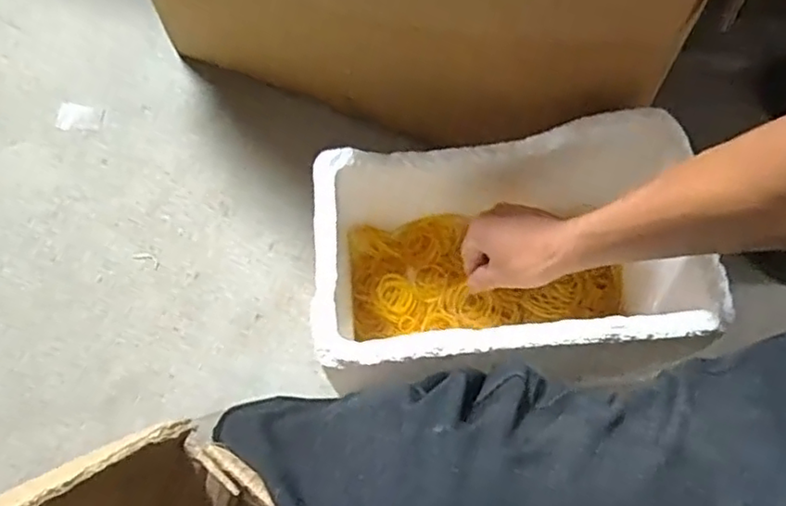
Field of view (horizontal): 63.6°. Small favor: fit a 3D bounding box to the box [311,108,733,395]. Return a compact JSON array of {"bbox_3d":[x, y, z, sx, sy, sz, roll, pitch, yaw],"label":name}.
[{"bbox_3d":[0.099,0.014,0.621,0.329,0.189,0.212,-3,67,-1],"label":"box"}]

